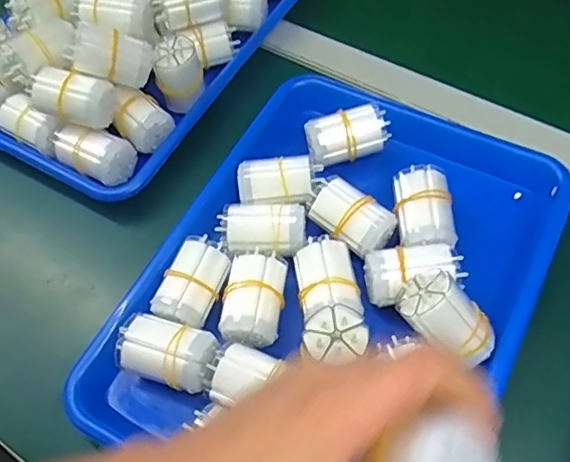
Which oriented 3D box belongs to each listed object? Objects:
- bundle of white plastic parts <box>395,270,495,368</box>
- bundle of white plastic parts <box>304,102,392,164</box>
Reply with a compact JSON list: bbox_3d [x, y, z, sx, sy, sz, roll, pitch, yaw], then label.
[{"bbox_3d":[0.103,0.057,0.364,0.038,0.058,0.034,-40,16,15],"label":"bundle of white plastic parts"},{"bbox_3d":[0.050,-0.077,0.456,0.064,0.029,0.034,-12,58,-3],"label":"bundle of white plastic parts"}]

